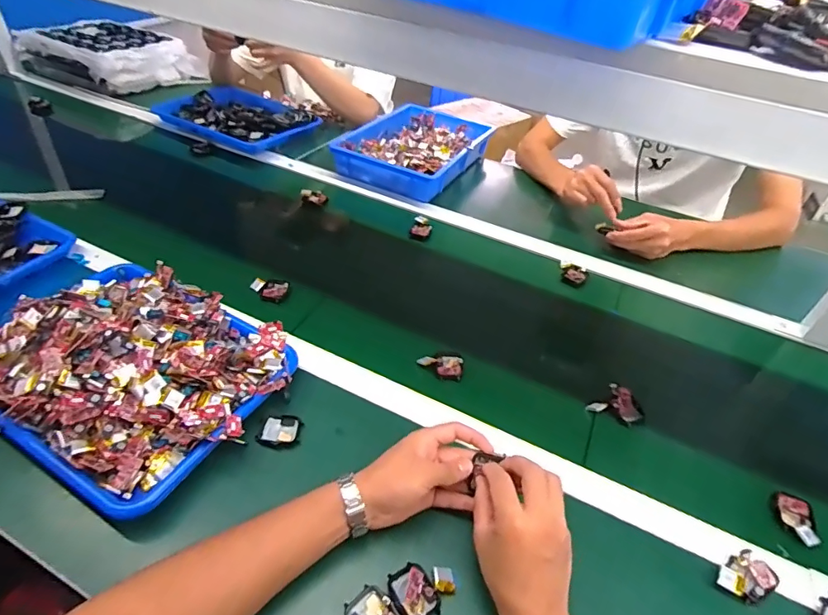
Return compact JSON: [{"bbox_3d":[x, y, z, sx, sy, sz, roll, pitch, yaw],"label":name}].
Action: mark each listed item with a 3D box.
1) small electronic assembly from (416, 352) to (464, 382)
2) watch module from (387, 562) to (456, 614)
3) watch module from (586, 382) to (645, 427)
[{"bbox_3d":[0.037,0.073,0.645,0.060,0.009,0.044,14,42,8],"label":"small electronic assembly"},{"bbox_3d":[0.008,0.254,0.436,0.057,0.018,0.046,-22,49,-28],"label":"watch module"},{"bbox_3d":[0.261,0.122,0.610,0.065,0.030,0.033,22,44,17],"label":"watch module"}]

